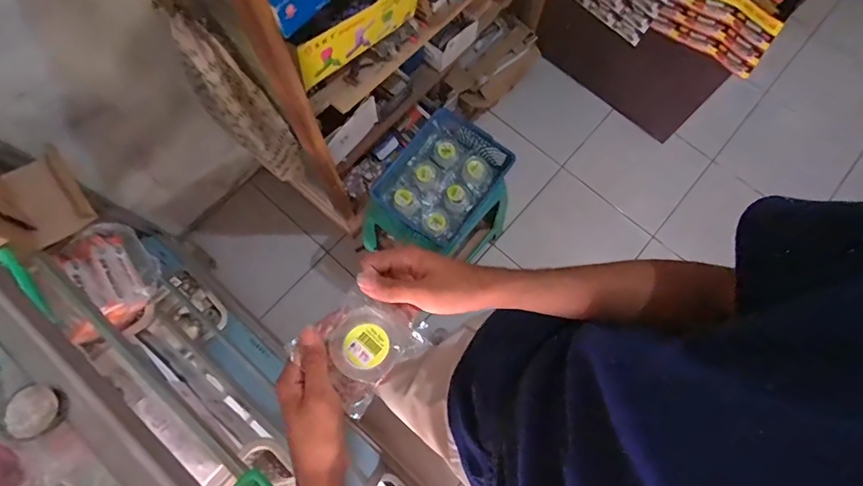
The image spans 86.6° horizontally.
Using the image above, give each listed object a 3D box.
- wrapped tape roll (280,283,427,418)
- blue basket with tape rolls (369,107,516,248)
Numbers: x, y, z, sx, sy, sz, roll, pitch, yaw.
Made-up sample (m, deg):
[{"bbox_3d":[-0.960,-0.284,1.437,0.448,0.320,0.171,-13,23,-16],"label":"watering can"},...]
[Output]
[{"bbox_3d":[-0.064,0.096,0.431,0.105,0.027,0.089,-43,109,-4],"label":"wrapped tape roll"},{"bbox_3d":[0.021,-0.167,1.133,0.240,0.088,0.296,37,76,10],"label":"blue basket with tape rolls"}]

